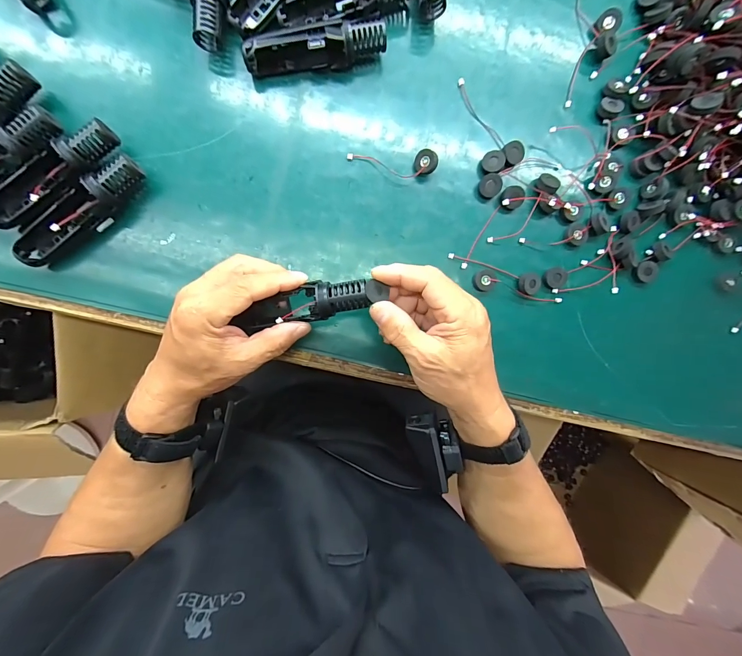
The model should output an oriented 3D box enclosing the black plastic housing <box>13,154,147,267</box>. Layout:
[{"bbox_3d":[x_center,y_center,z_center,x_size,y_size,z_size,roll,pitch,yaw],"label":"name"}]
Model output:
[{"bbox_3d":[-0.244,-0.099,0.284,0.119,0.034,0.032,-35,96,-2],"label":"black plastic housing"}]

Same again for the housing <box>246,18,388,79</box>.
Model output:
[{"bbox_3d":[-0.047,-0.241,0.293,0.119,0.032,0.020,-9,94,-4],"label":"housing"}]

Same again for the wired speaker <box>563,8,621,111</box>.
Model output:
[{"bbox_3d":[0.208,-0.257,0.319,0.018,0.013,0.092,27,91,-6],"label":"wired speaker"}]

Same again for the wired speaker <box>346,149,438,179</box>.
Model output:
[{"bbox_3d":[0.019,-0.153,0.310,0.081,0.019,0.020,-1,94,-5],"label":"wired speaker"}]

